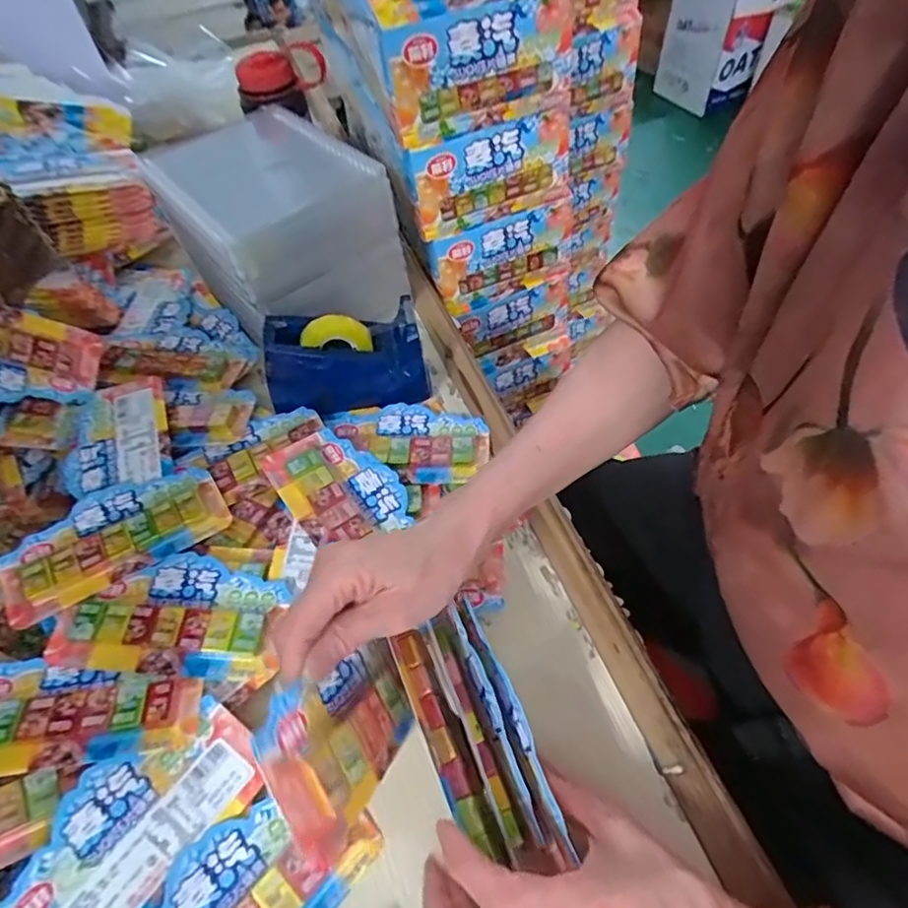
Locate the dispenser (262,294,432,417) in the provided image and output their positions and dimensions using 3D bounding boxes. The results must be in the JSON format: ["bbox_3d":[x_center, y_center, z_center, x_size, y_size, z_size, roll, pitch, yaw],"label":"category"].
[{"bbox_3d":[-0.093,-0.083,0.482,0.136,0.073,0.053,-9,54,-2],"label":"dispenser"}]

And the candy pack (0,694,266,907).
[{"bbox_3d":[-0.178,0.209,0.315,0.076,0.006,0.141,43,62,6],"label":"candy pack"}]

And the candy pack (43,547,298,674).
[{"bbox_3d":[-0.186,0.100,0.379,0.139,0.012,0.082,2,52,-1],"label":"candy pack"}]

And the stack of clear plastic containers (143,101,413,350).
[{"bbox_3d":[-0.163,-0.212,0.530,0.148,0.118,0.200,-35,59,-20],"label":"stack of clear plastic containers"}]

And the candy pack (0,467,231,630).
[{"bbox_3d":[-0.243,0.054,0.406,0.145,0.016,0.077,-31,58,-18],"label":"candy pack"}]

